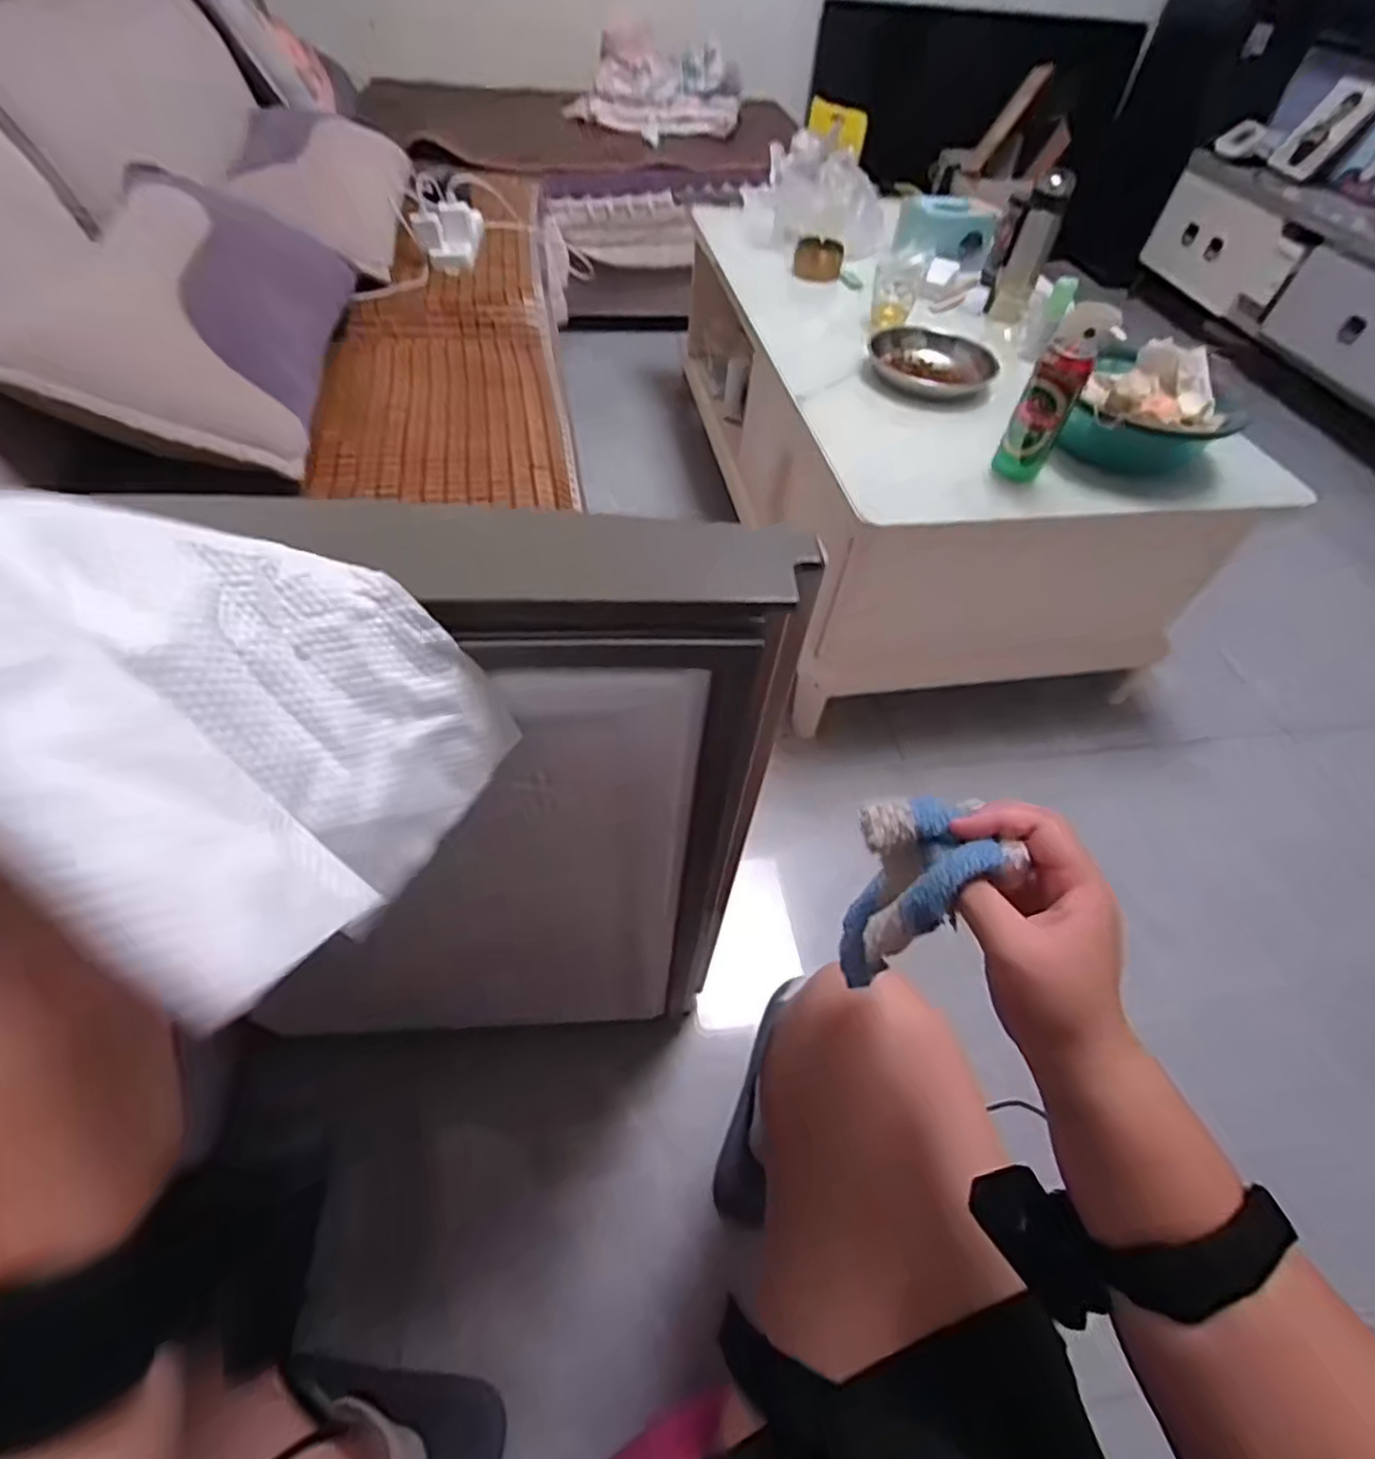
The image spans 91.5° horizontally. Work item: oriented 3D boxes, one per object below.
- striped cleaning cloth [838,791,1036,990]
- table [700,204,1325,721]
[{"bbox_3d":[0.110,0.074,0.343,0.076,0.068,0.066,-17,56,-17],"label":"striped cleaning cloth"},{"bbox_3d":[0.397,-0.637,1.312,0.601,0.381,1.121,-6,53,-9],"label":"table"}]

